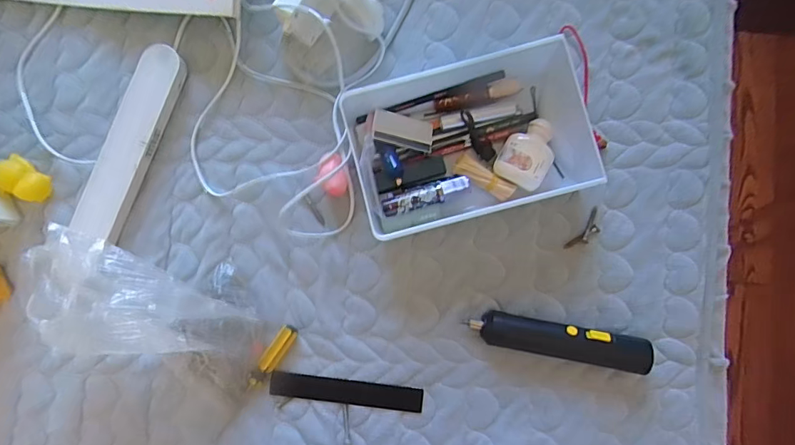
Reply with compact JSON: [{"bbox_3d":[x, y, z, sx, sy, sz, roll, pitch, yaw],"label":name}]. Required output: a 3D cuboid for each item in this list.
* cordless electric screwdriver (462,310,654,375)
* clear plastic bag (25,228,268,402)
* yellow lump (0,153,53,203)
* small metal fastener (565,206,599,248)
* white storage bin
[{"bbox_3d":[0.163,0.119,0.449,0.172,0.031,0.035,10,90,1],"label":"cordless electric screwdriver"},{"bbox_3d":[-0.224,0.089,0.405,0.201,0.112,0.079,34,88,1],"label":"clear plastic bag"},{"bbox_3d":[-0.385,-0.045,0.453,0.051,0.026,0.034,28,90,1],"label":"yellow lump"},{"bbox_3d":[0.199,0.009,0.466,0.018,0.004,0.053,37,88,1],"label":"small metal fastener"},{"bbox_3d":[0.078,-0.088,0.442,0.246,0.059,0.158,-14,88,-1],"label":"white storage bin"}]

